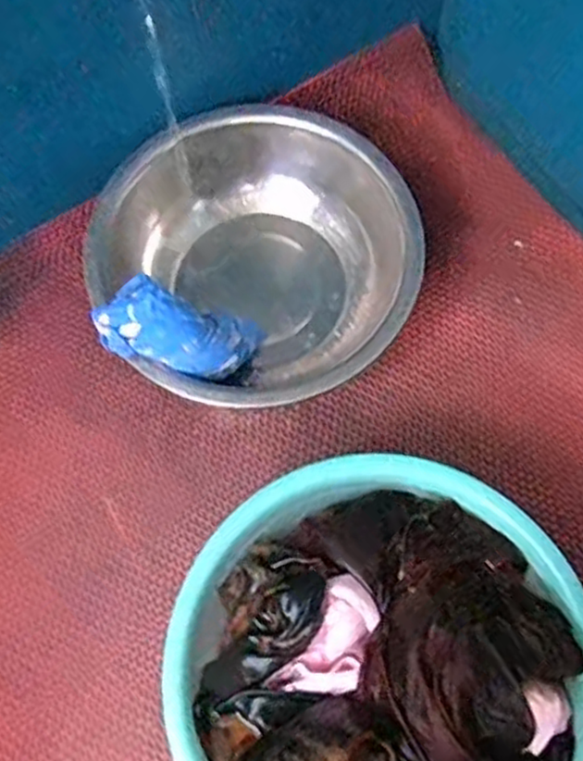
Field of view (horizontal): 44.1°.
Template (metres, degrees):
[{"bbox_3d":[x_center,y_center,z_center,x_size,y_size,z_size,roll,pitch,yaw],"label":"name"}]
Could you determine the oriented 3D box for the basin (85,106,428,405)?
[{"bbox_3d":[-0.025,-0.114,0.738,0.288,0.096,0.307,0,69,1],"label":"basin"}]

